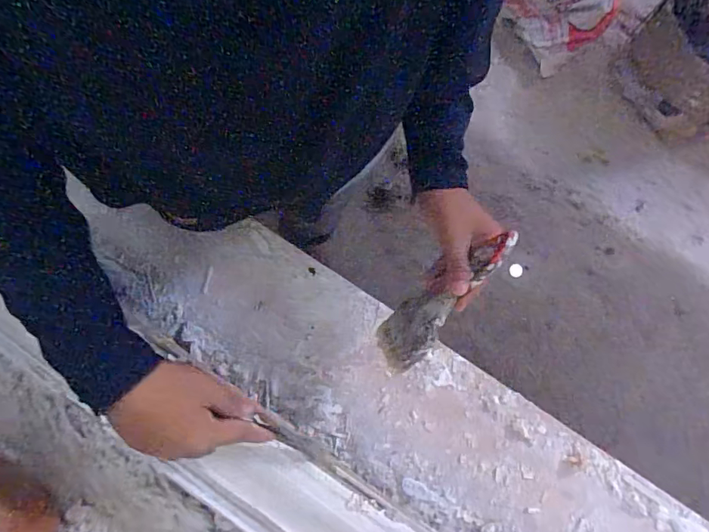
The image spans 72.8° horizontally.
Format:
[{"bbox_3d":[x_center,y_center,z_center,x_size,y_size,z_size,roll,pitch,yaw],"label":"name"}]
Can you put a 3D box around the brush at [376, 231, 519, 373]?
[{"bbox_3d":[0.082,0.029,0.451,0.169,0.020,0.060,-54,43,21],"label":"brush"}]

